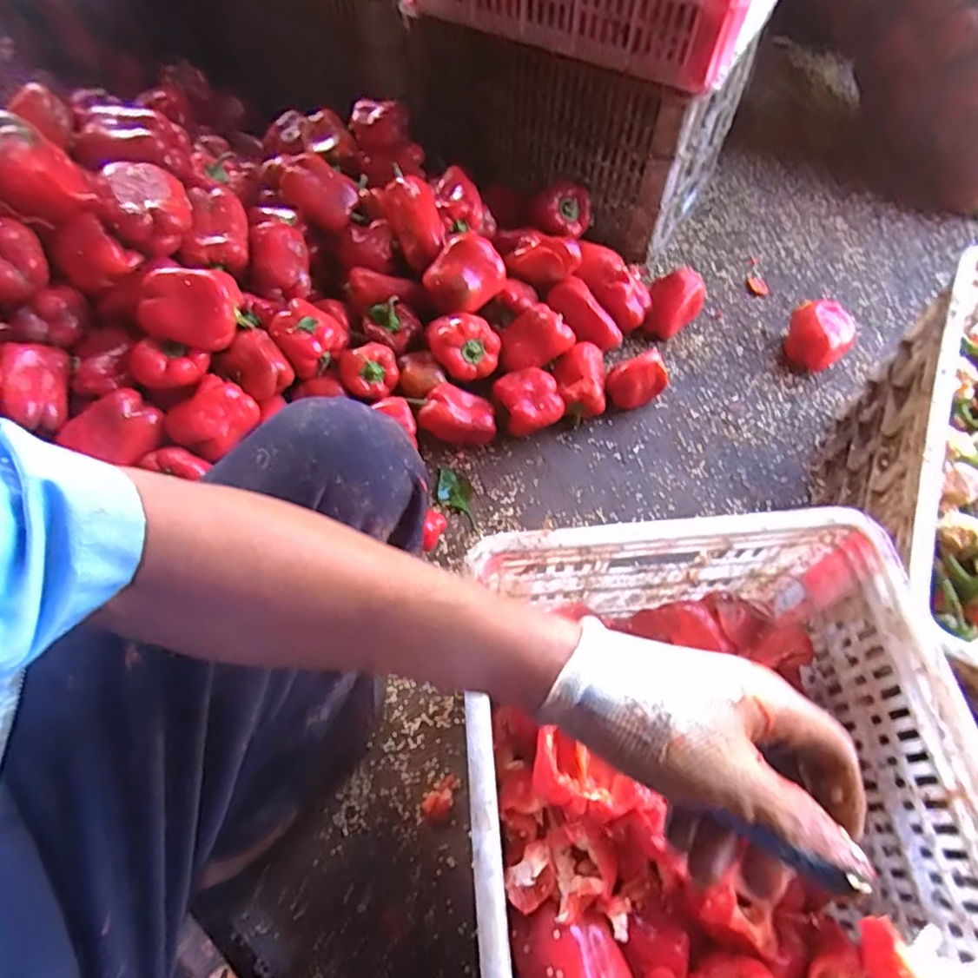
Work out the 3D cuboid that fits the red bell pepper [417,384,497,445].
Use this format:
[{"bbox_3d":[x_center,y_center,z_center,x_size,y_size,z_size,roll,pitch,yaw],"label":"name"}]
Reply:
[{"bbox_3d":[-0.043,-0.103,0.852,0.105,0.068,0.067,6,62,2],"label":"red bell pepper"}]

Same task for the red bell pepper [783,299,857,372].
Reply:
[{"bbox_3d":[0.512,-0.237,0.941,0.099,0.075,0.097,1,62,-1],"label":"red bell pepper"}]

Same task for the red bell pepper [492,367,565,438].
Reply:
[{"bbox_3d":[0.055,-0.122,0.864,0.080,0.064,0.088,-15,63,-9],"label":"red bell pepper"}]

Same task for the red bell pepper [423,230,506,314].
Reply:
[{"bbox_3d":[-0.036,-0.311,0.883,0.091,0.065,0.108,40,68,18],"label":"red bell pepper"}]

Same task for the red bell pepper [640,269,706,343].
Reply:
[{"bbox_3d":[0.293,-0.290,0.964,0.084,0.078,0.102,21,63,10],"label":"red bell pepper"}]

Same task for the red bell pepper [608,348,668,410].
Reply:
[{"bbox_3d":[0.211,-0.156,0.883,0.087,0.069,0.059,-21,64,-12],"label":"red bell pepper"}]

